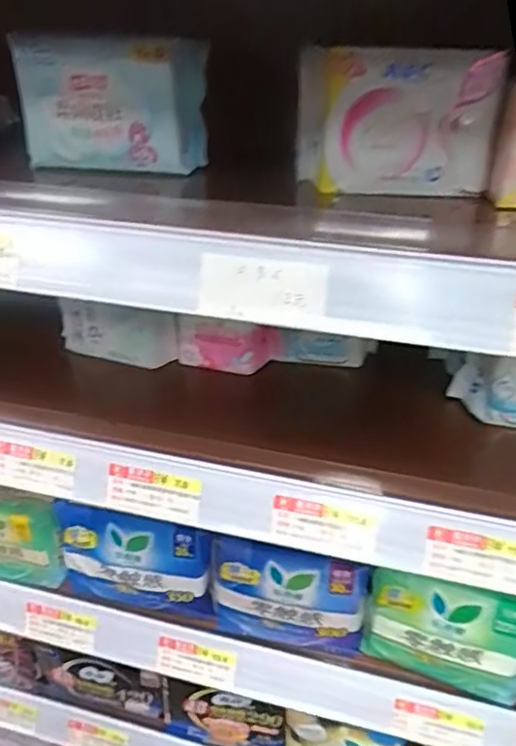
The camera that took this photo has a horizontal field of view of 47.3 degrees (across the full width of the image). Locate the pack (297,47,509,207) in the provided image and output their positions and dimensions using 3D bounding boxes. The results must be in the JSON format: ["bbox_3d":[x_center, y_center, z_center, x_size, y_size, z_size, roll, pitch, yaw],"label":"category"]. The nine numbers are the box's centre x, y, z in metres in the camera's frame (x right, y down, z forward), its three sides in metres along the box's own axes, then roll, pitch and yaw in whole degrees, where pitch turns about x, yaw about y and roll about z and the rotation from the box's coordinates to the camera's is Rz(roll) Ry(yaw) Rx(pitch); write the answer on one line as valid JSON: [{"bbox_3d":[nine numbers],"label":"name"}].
[{"bbox_3d":[0.084,-0.153,0.366,0.115,0.086,0.039,3,31,4],"label":"pack"}]

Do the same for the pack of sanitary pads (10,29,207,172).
[{"bbox_3d":[-0.098,-0.181,0.399,0.119,0.082,0.043,9,32,12],"label":"pack of sanitary pads"}]

